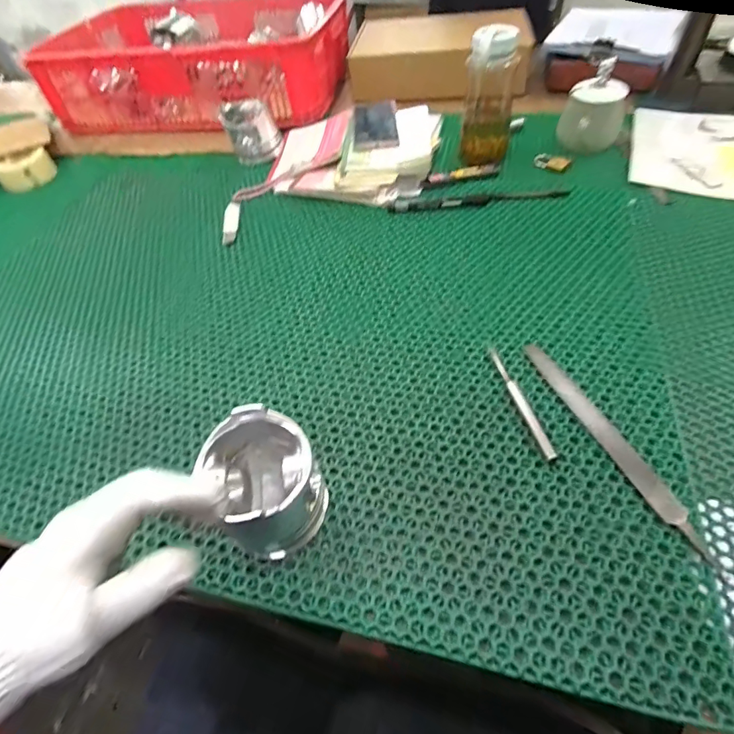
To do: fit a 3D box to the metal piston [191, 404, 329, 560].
[{"bbox_3d":[-0.080,0.094,0.351,0.080,0.088,0.088,-3,51,3],"label":"metal piston"}]

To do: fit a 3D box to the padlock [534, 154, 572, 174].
[{"bbox_3d":[0.293,-0.327,0.696,0.021,0.016,0.059,-37,57,-22],"label":"padlock"}]

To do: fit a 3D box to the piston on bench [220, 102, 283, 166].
[{"bbox_3d":[-0.211,-0.437,0.805,0.093,0.072,0.087,-16,51,-8],"label":"piston on bench"}]

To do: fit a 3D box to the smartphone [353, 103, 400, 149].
[{"bbox_3d":[0.015,-0.421,0.753,0.073,0.010,0.174,-3,49,4],"label":"smartphone"}]

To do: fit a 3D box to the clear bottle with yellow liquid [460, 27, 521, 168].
[{"bbox_3d":[0.187,-0.406,0.663,0.070,0.182,0.068,8,52,11],"label":"clear bottle with yellow liquid"}]

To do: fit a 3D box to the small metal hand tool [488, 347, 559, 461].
[{"bbox_3d":[0.148,0.030,0.423,0.013,0.010,0.135,-13,51,-5],"label":"small metal hand tool"}]

